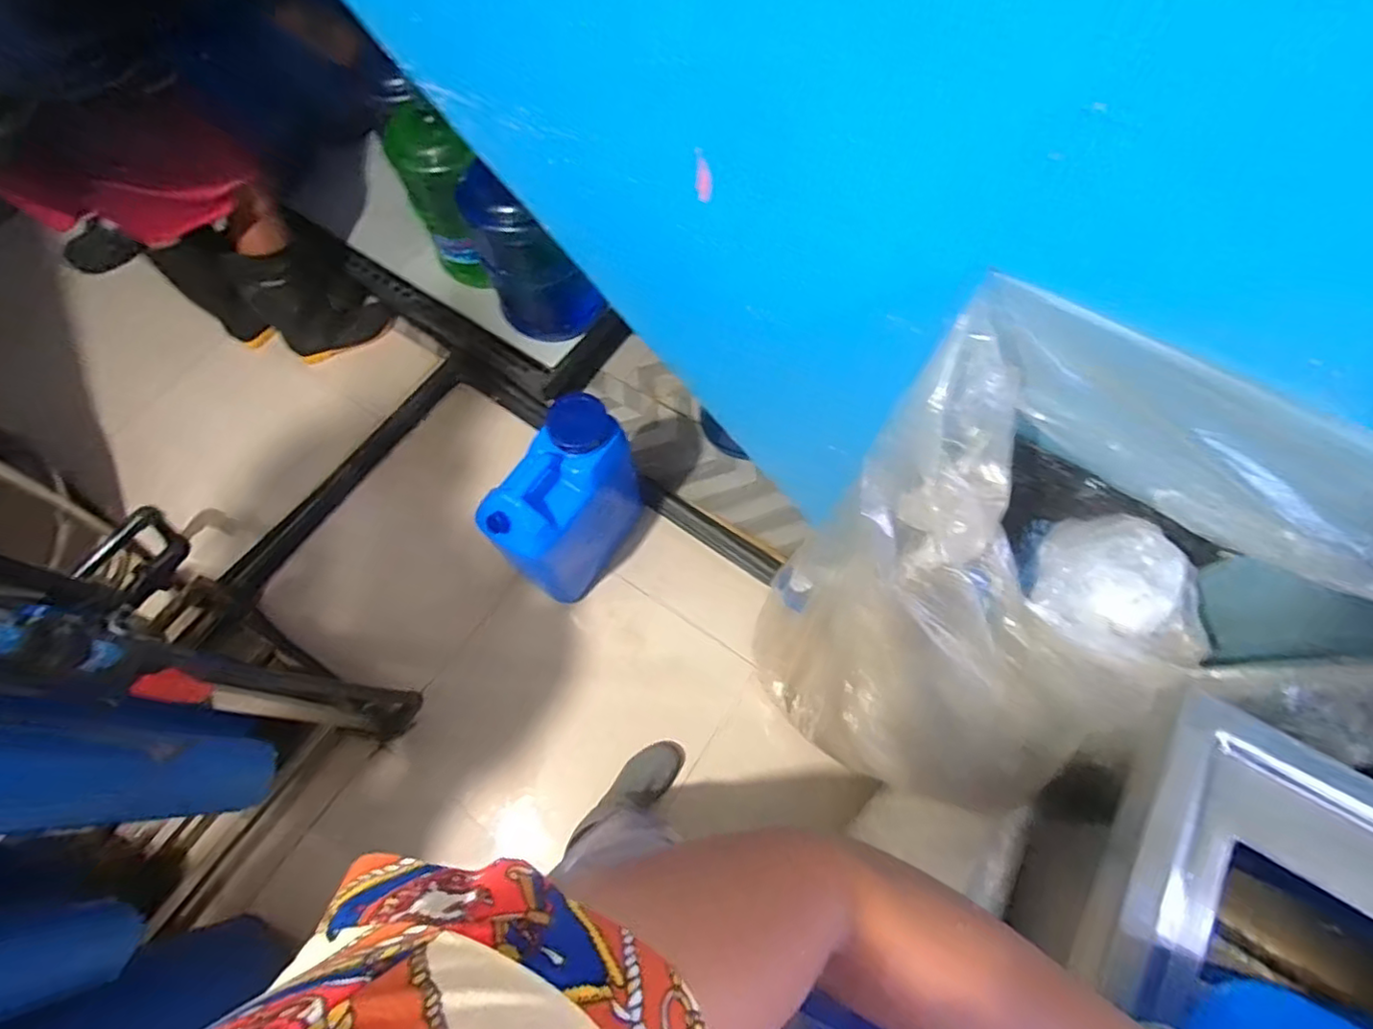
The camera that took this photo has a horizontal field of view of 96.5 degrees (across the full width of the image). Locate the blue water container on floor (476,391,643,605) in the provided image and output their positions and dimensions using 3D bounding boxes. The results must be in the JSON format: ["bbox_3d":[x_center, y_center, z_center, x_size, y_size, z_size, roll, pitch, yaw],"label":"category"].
[{"bbox_3d":[-0.249,-0.015,1.297,0.163,0.389,0.324,32,72,13],"label":"blue water container on floor"}]

